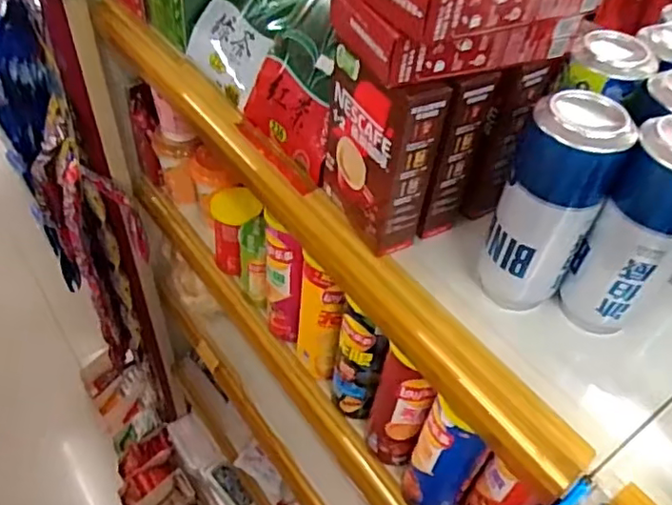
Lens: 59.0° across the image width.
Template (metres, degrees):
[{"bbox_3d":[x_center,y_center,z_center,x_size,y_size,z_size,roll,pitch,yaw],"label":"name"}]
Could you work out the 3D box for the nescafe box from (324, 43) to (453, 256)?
[{"bbox_3d":[0.033,-0.086,0.473,0.042,0.146,0.097,-18,51,-21],"label":"nescafe box"}]

